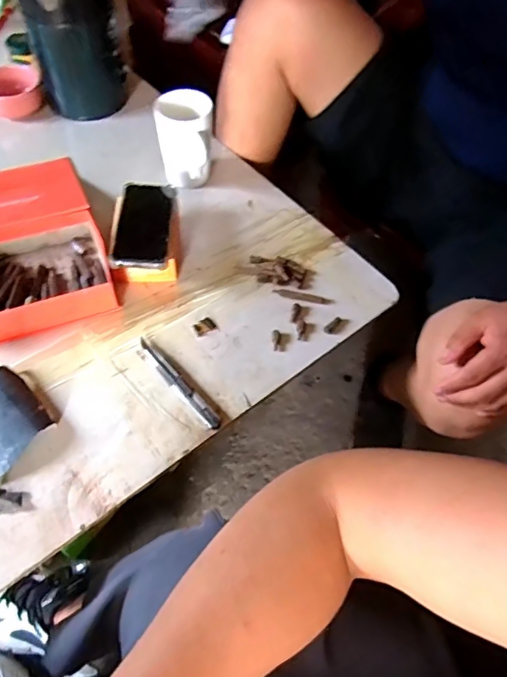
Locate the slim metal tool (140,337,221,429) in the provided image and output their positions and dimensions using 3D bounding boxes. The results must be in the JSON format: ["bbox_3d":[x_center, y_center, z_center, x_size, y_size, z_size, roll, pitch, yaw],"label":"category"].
[{"bbox_3d":[-0.094,0.053,0.631,0.019,0.007,0.150,-38,66,-24],"label":"slim metal tool"}]

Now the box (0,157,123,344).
[{"bbox_3d":[-0.331,-0.153,0.724,0.204,0.055,0.342,-18,60,-14],"label":"box"}]

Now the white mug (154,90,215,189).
[{"bbox_3d":[-0.103,-0.298,0.790,0.081,0.119,0.072,-3,57,-5],"label":"white mug"}]

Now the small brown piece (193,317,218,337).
[{"bbox_3d":[-0.064,-0.017,0.682,0.028,0.004,0.021,-27,62,-19],"label":"small brown piece"}]

